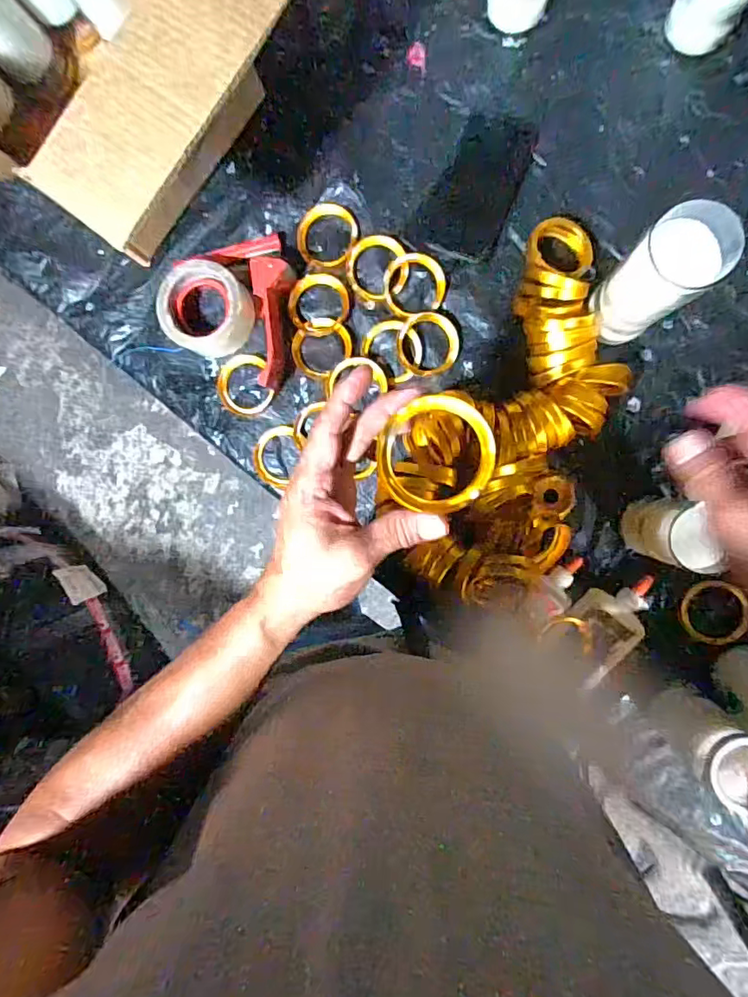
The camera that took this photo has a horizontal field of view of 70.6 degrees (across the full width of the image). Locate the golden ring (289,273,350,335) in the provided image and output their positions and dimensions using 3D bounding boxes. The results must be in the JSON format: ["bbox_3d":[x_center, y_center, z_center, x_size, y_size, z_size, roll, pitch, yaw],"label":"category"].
[{"bbox_3d":[-0.064,-0.233,0.630,0.069,0.014,0.070,0,92,6],"label":"golden ring"}]

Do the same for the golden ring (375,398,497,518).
[{"bbox_3d":[0.040,-0.026,0.332,0.073,0.013,0.070,0,92,6],"label":"golden ring"}]

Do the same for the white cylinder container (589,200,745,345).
[{"bbox_3d":[0.257,-0.200,0.502,0.065,0.194,0.069,1,94,8],"label":"white cylinder container"}]

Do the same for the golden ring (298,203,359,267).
[{"bbox_3d":[-0.056,-0.314,0.628,0.070,0.006,0.070,0,92,6],"label":"golden ring"}]

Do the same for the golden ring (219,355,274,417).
[{"bbox_3d":[-0.159,-0.139,0.652,0.063,0.011,0.072,-19,90,6],"label":"golden ring"}]

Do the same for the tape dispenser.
[{"bbox_3d":[-0.172,-0.234,0.626,0.147,0.053,0.175,13,94,5],"label":"tape dispenser"}]

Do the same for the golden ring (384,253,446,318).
[{"bbox_3d":[0.047,-0.246,0.616,0.070,0.019,0.070,0,92,6],"label":"golden ring"}]

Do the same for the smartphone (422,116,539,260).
[{"bbox_3d":[0.124,-0.361,0.610,0.084,0.007,0.164,23,94,4],"label":"smartphone"}]

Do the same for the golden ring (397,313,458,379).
[{"bbox_3d":[0.064,-0.179,0.617,0.071,0.019,0.069,0,92,6],"label":"golden ring"}]

